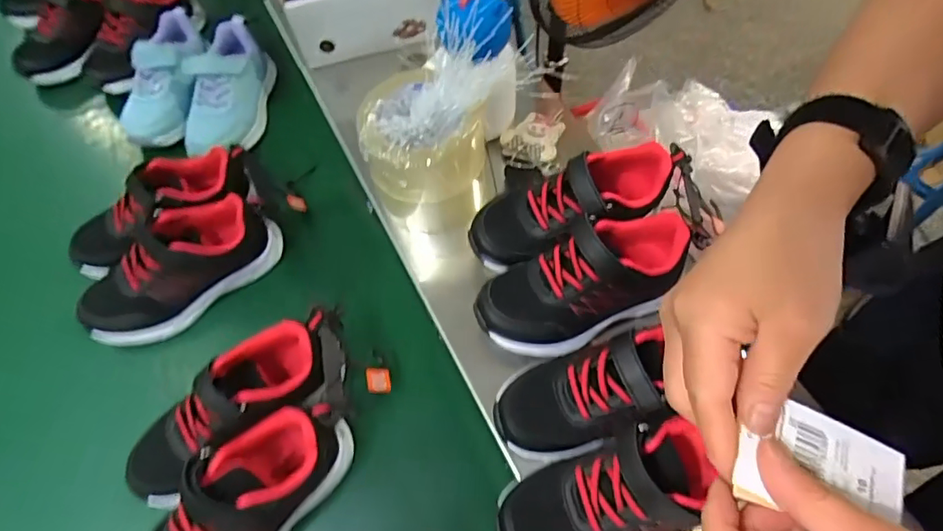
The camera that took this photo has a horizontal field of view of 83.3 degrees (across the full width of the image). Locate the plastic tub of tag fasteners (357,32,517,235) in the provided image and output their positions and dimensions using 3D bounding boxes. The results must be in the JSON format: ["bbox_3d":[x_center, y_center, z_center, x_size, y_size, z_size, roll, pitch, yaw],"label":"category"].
[{"bbox_3d":[-0.034,-0.105,0.502,0.116,0.171,0.121,-1,61,2],"label":"plastic tub of tag fasteners"}]

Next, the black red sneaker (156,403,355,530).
[{"bbox_3d":[-0.174,0.185,0.398,0.082,0.072,0.187,36,68,20],"label":"black red sneaker"}]

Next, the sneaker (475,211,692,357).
[{"bbox_3d":[0.090,0.012,0.437,0.175,0.067,0.080,-22,62,-10],"label":"sneaker"}]

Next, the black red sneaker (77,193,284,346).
[{"bbox_3d":[-0.282,0.002,0.515,0.187,0.081,0.079,-36,65,-16],"label":"black red sneaker"}]

